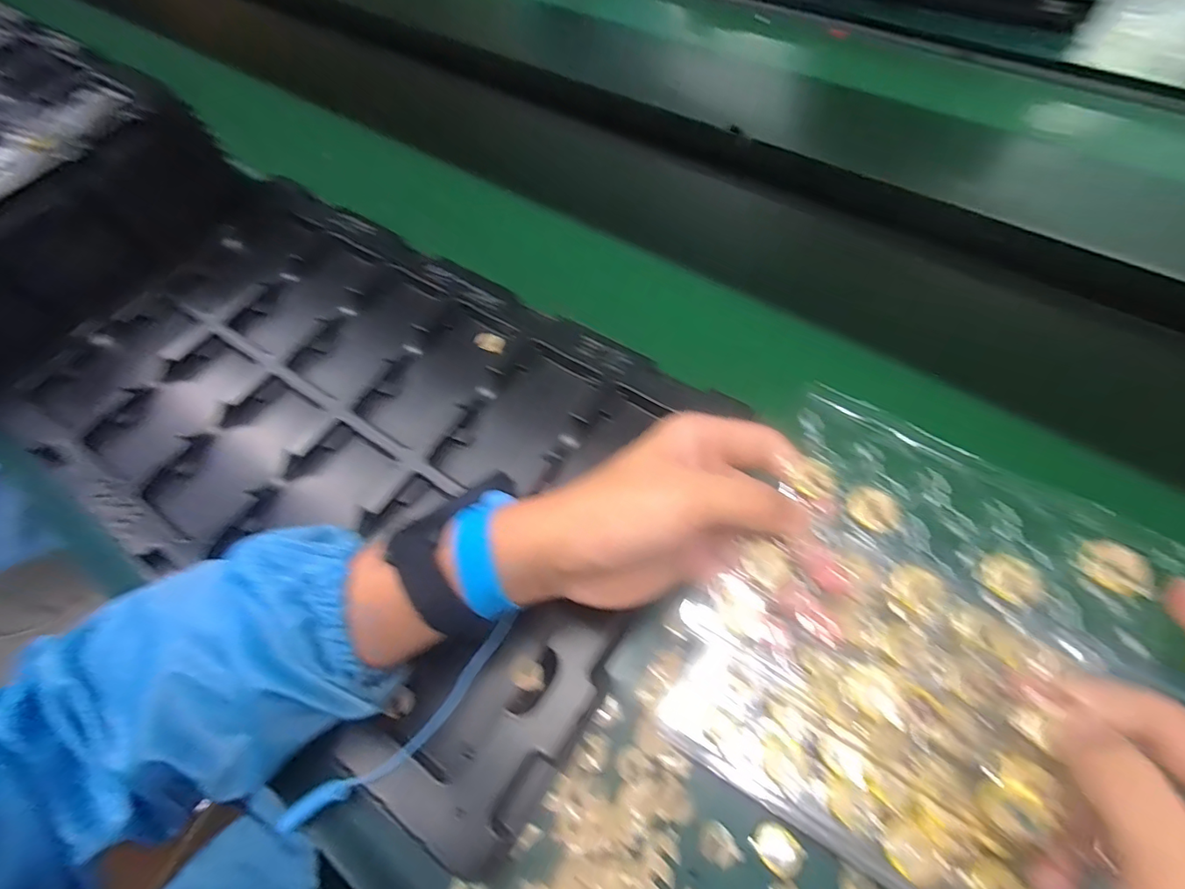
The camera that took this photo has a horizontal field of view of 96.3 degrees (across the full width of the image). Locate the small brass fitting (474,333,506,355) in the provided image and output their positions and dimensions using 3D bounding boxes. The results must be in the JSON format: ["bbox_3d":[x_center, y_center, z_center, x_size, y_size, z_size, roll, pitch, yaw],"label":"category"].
[{"bbox_3d":[-0.087,-0.087,0.452,0.027,0.005,0.016,22,65,15],"label":"small brass fitting"}]

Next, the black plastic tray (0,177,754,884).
[{"bbox_3d":[-0.187,-0.015,0.414,0.537,0.027,0.334,27,67,17],"label":"black plastic tray"}]

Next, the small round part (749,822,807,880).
[{"bbox_3d":[0.097,0.212,0.277,0.019,0.004,0.025,-38,66,-16],"label":"small round part"}]

